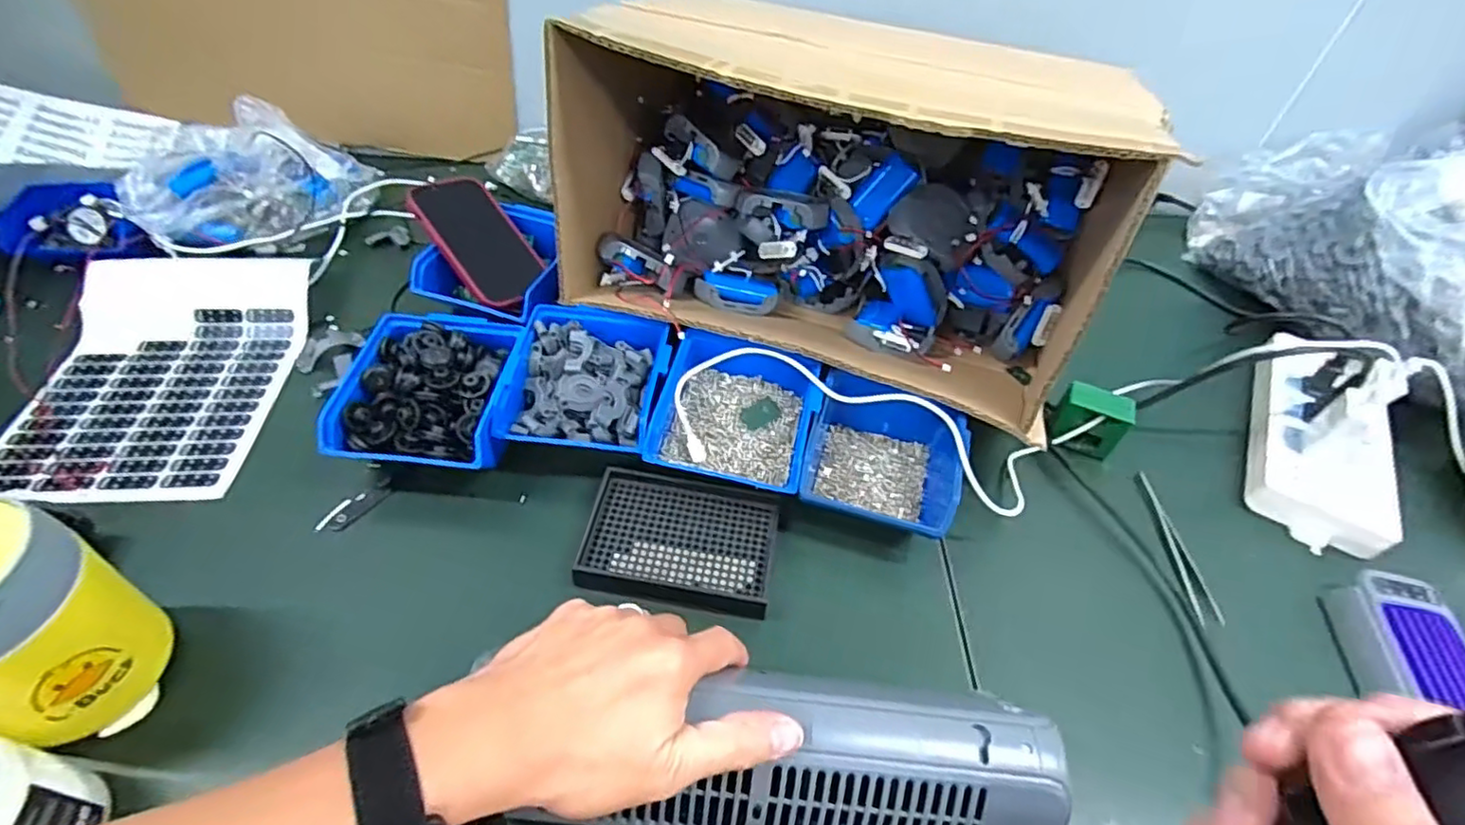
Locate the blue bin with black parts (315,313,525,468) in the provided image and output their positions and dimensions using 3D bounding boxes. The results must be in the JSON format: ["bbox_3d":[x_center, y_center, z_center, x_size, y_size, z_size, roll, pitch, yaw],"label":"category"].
[{"bbox_3d":[-0.232,-0.012,0.509,0.117,0.073,0.133,4,48,-2],"label":"blue bin with black parts"}]

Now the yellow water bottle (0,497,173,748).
[{"bbox_3d":[-0.380,0.113,0.346,0.088,0.136,0.089,22,50,14],"label":"yellow water bottle"}]

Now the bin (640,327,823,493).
[{"bbox_3d":[0.004,0.000,0.518,0.122,0.056,0.131,10,48,3],"label":"bin"}]

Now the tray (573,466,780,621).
[{"bbox_3d":[-0.036,0.089,0.467,0.132,0.012,0.097,9,48,2],"label":"tray"}]

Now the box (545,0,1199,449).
[{"bbox_3d":[0.082,-0.169,0.544,0.407,0.245,0.242,19,49,11],"label":"box"}]

